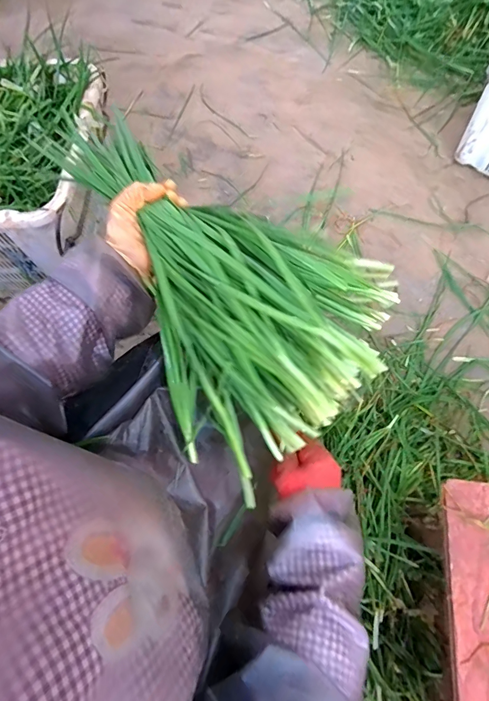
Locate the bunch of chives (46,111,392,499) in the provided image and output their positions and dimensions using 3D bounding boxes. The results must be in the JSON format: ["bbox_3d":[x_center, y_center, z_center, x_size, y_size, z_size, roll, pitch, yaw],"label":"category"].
[{"bbox_3d":[-0.042,-0.095,0.453,0.249,0.103,0.418,-37,71,-13],"label":"bunch of chives"}]

